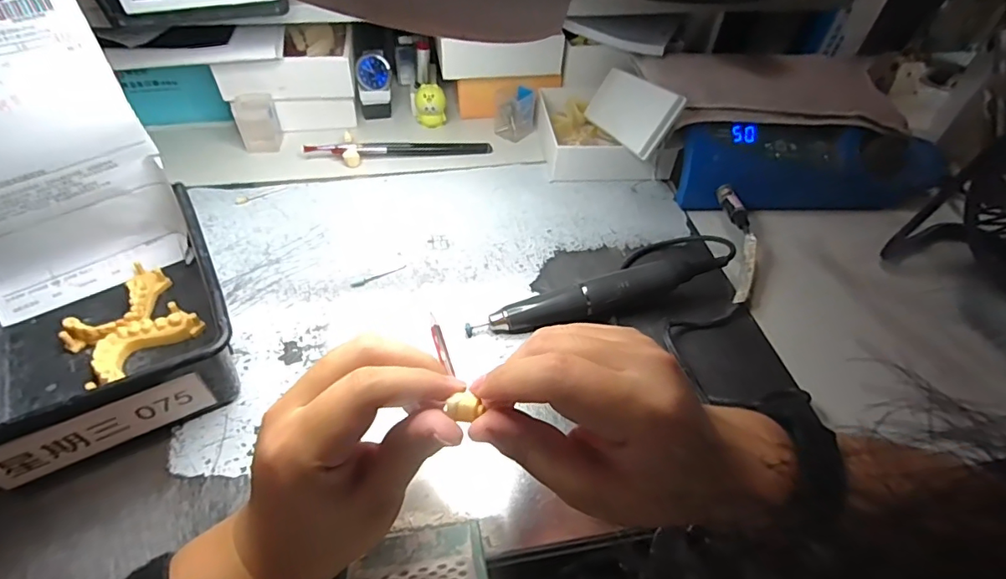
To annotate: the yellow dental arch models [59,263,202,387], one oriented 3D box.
[{"bbox_3d":[-0.272,0.023,0.370,0.094,0.018,0.074,37,57,26],"label":"yellow dental arch models"}]

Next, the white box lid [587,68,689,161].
[{"bbox_3d":[0.123,-0.177,0.500,0.009,0.059,0.141,19,25,-26],"label":"white box lid"}]

